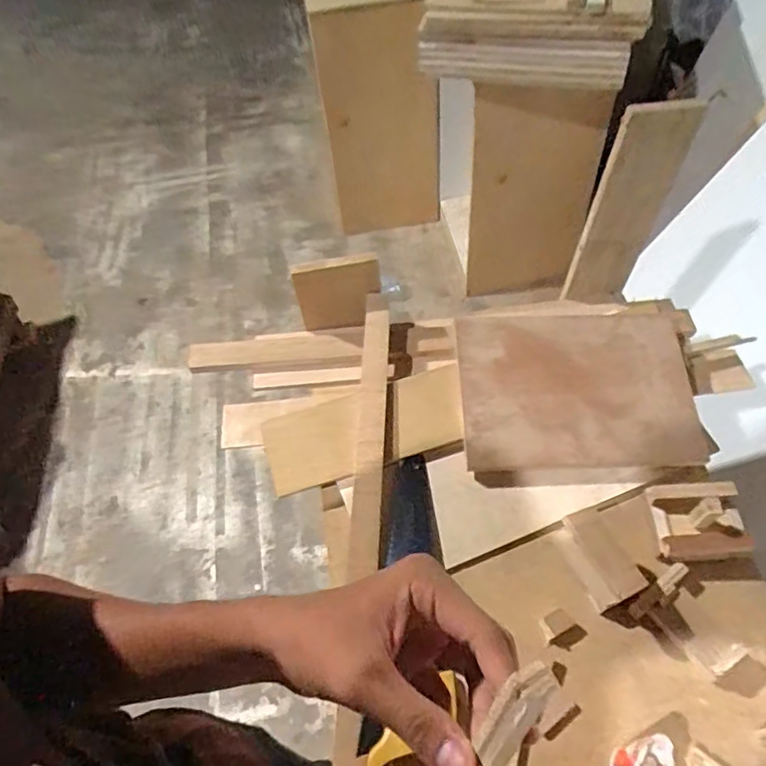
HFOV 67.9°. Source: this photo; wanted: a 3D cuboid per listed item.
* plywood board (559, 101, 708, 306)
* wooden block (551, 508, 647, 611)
[{"bbox_3d":[0.348,-0.237,0.817,0.106,0.336,0.022,-6,56,-2],"label":"plywood board"},{"bbox_3d":[0.249,0.209,0.671,0.047,0.087,0.106,-19,55,-9],"label":"wooden block"}]

